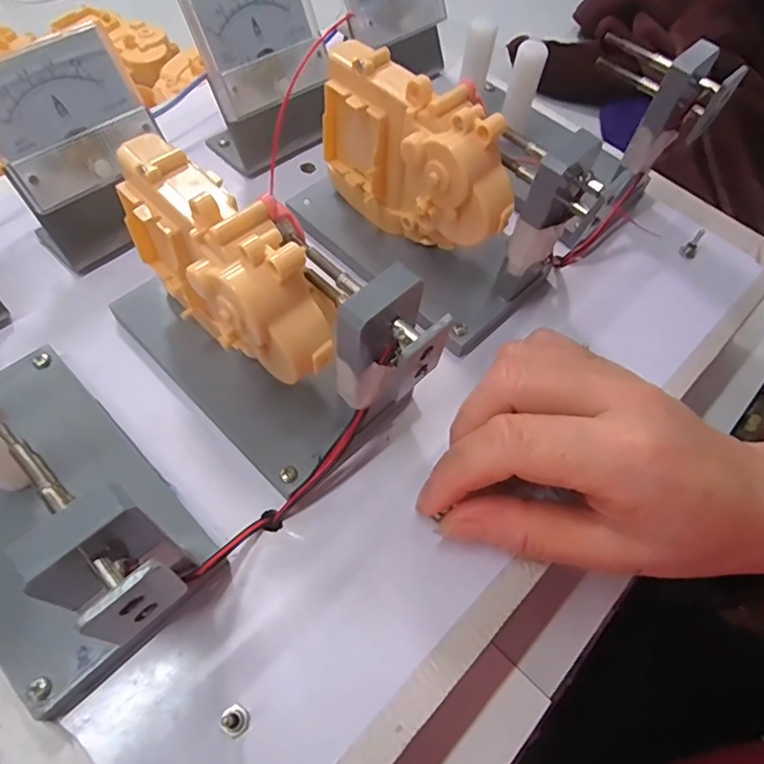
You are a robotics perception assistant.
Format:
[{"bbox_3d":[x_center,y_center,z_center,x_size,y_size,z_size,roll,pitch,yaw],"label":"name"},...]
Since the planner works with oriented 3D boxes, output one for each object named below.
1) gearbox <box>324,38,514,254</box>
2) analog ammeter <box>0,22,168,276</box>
[{"bbox_3d":[0.014,-0.094,0.239,0.032,0.071,0.095,-38,70,-22],"label":"gearbox"},{"bbox_3d":[-0.130,-0.100,0.241,0.043,0.071,0.066,42,66,18],"label":"analog ammeter"}]

